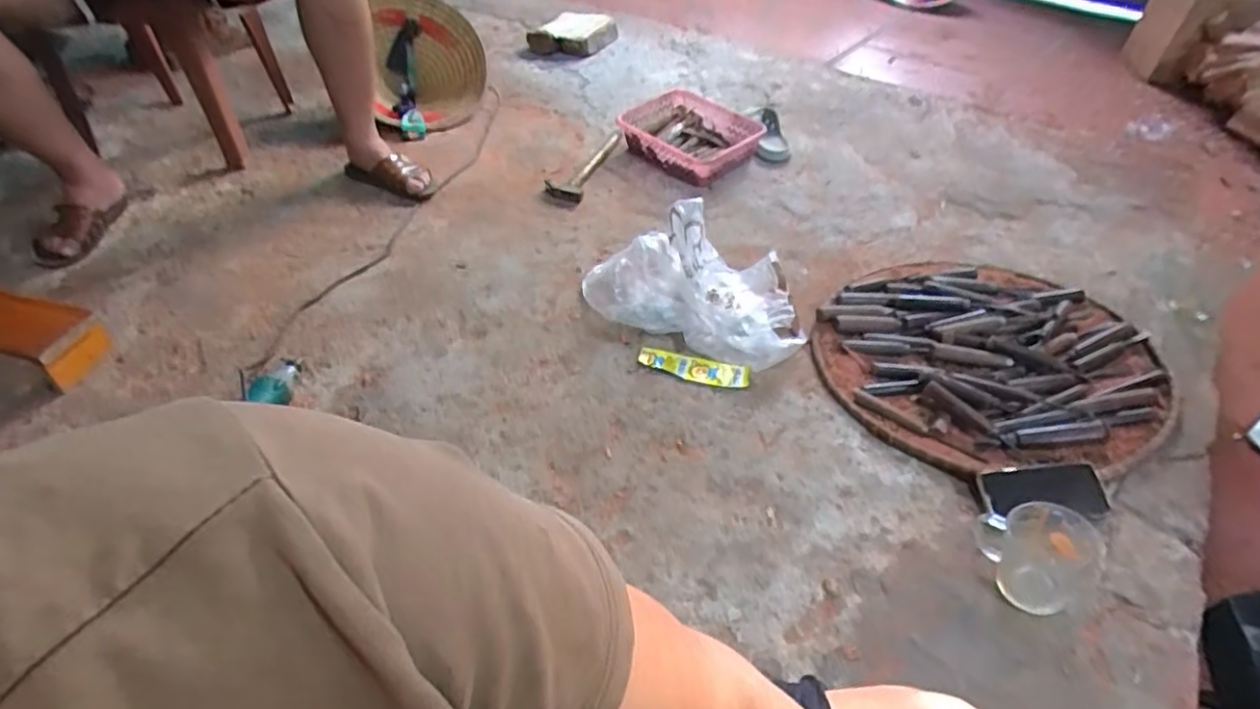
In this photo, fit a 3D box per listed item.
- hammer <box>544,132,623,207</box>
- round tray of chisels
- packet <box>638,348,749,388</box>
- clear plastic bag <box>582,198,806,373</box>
[{"bbox_3d":[-0.110,-0.435,1.477,0.100,0.048,0.263,16,48,14],"label":"hammer"},{"bbox_3d":[0.549,-0.007,1.013,0.459,0.049,0.453,-2,44,2],"label":"round tray of chisels"},{"bbox_3d":[0.102,0.024,1.030,0.178,0.020,0.047,9,45,13],"label":"packet"},{"bbox_3d":[0.102,-0.115,1.062,0.351,0.146,0.239,-4,44,-3],"label":"clear plastic bag"}]

